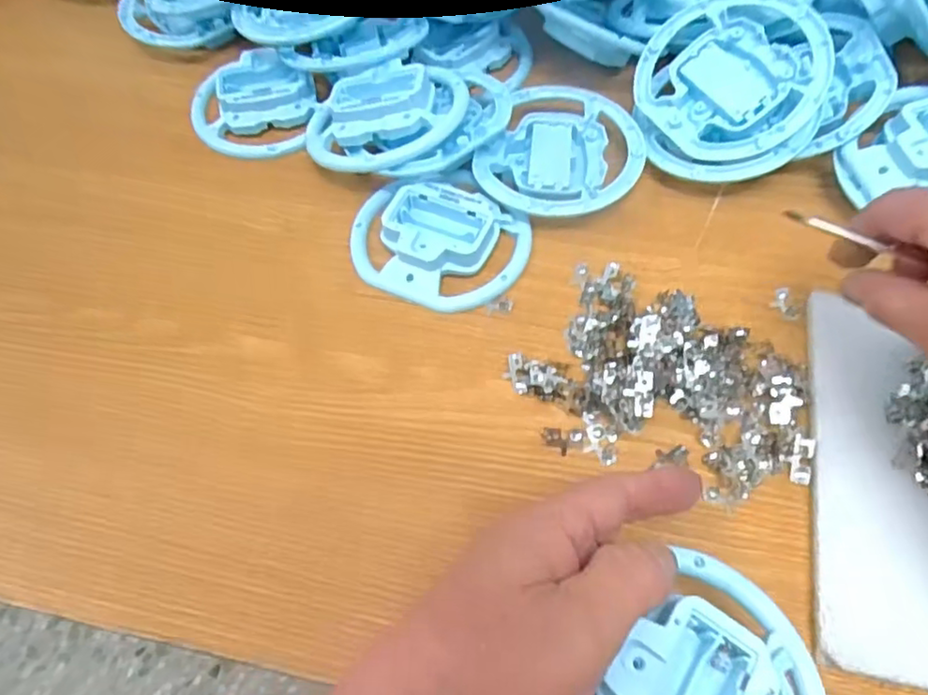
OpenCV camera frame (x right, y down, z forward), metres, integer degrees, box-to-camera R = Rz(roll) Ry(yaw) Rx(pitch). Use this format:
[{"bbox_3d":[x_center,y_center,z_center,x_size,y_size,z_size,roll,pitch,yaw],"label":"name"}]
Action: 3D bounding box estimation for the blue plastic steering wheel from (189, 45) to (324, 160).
[{"bbox_3d":[-0.142,-0.165,0.432,0.081,0.021,0.089,-1,60,2],"label":"blue plastic steering wheel"}]

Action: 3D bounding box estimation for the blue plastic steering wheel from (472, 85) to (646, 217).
[{"bbox_3d":[0.061,-0.117,0.393,0.092,0.019,0.104,22,64,14],"label":"blue plastic steering wheel"}]

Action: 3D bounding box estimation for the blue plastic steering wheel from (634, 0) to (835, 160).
[{"bbox_3d":[0.158,-0.161,0.377,0.100,0.014,0.104,-5,78,22],"label":"blue plastic steering wheel"}]

